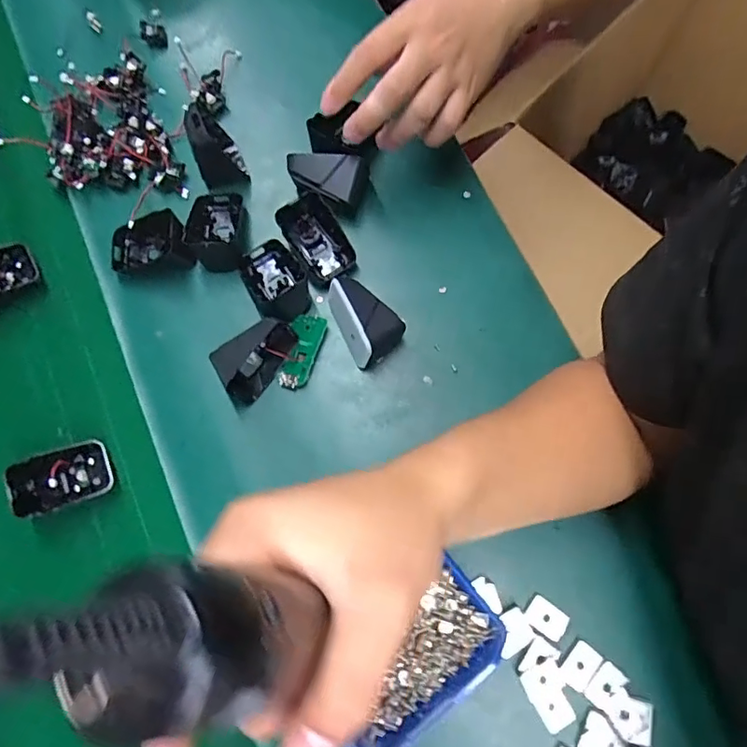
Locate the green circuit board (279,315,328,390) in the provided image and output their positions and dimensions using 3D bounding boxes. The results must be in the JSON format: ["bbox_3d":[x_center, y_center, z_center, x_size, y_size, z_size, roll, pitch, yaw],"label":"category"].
[{"bbox_3d":[-0.059,-0.018,0.441,0.026,0.010,0.062,14,76,5],"label":"green circuit board"}]

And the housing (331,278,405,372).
[{"bbox_3d":[-0.005,-0.046,0.429,0.044,0.040,0.067,-22,75,-5],"label":"housing"}]

